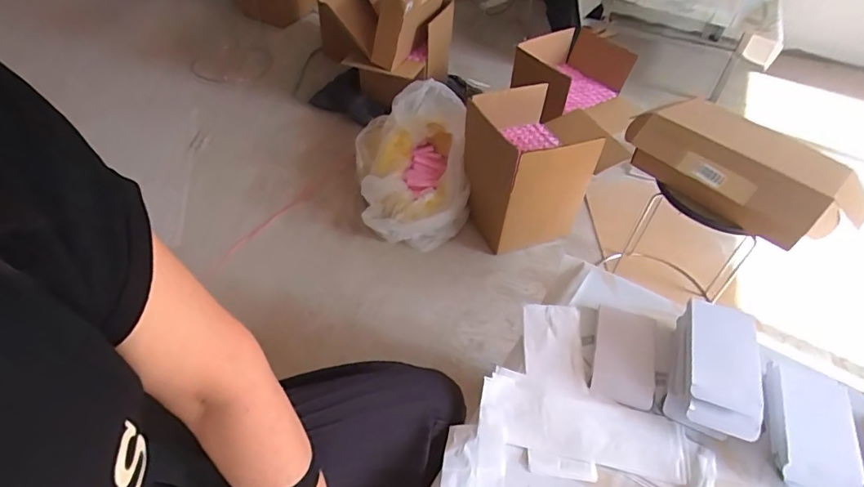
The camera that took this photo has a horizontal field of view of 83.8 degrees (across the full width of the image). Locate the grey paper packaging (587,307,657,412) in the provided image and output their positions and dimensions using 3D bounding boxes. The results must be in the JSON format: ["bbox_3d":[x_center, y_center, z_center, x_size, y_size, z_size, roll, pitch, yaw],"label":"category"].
[{"bbox_3d":[0.283,0.164,0.712,0.084,0.010,0.152,15,49,10],"label":"grey paper packaging"}]

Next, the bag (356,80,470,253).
[{"bbox_3d":[-0.063,-0.255,1.560,0.347,0.278,0.499,-4,47,-9],"label":"bag"}]

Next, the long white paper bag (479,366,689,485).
[{"bbox_3d":[0.199,0.242,0.639,0.265,0.010,0.095,14,49,9],"label":"long white paper bag"}]

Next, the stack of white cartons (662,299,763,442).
[{"bbox_3d":[0.380,0.167,0.659,0.088,0.104,0.181,14,49,9],"label":"stack of white cartons"}]

